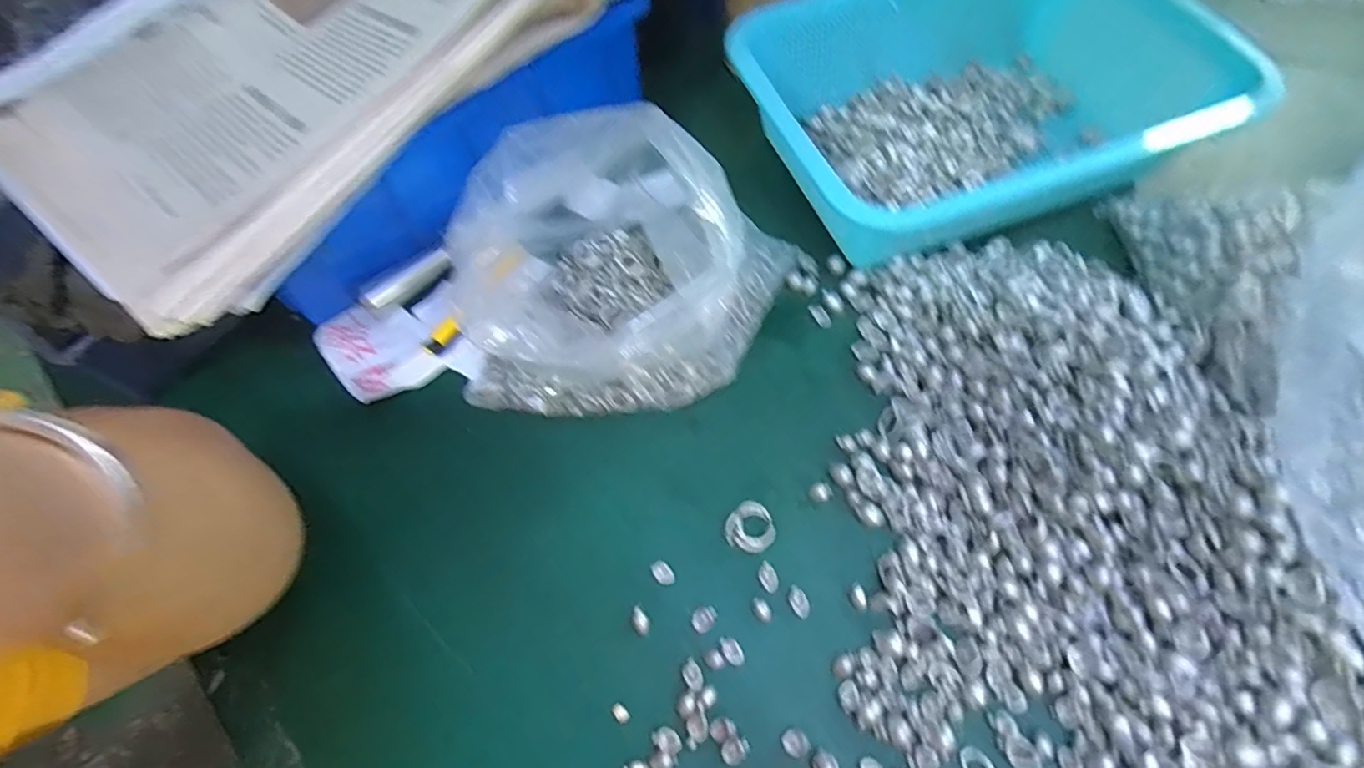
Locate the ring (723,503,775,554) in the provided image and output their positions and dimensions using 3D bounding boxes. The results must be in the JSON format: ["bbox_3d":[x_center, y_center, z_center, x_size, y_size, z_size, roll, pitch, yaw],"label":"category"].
[{"bbox_3d":[0.033,0.069,0.288,0.024,0.005,0.022,-2,62,3],"label":"ring"}]

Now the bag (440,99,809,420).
[{"bbox_3d":[-0.033,-0.072,0.316,0.180,0.096,0.156,7,62,7],"label":"bag"}]

